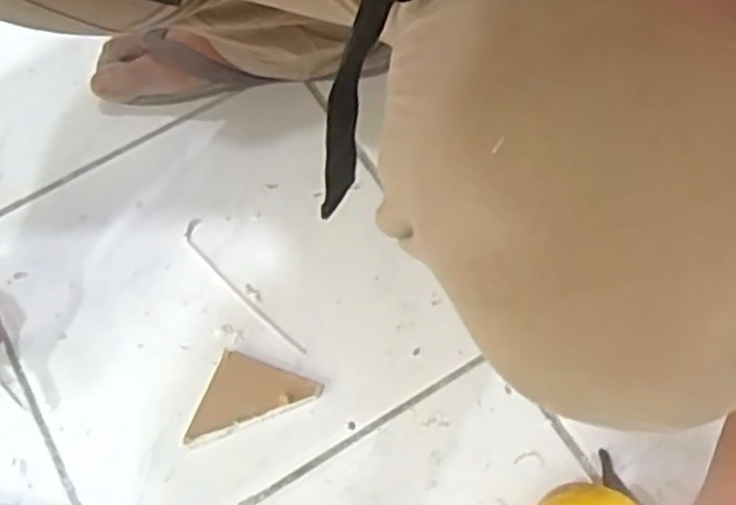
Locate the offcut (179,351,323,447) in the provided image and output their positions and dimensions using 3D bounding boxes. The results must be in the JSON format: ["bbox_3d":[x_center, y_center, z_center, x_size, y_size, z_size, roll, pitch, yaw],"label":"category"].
[{"bbox_3d":[-0.078,0.108,0.547,0.074,0.013,0.068,16,67,10],"label":"offcut"}]

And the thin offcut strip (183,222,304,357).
[{"bbox_3d":[-0.093,0.026,0.591,0.015,0.006,0.137,-39,69,-14],"label":"thin offcut strip"}]

